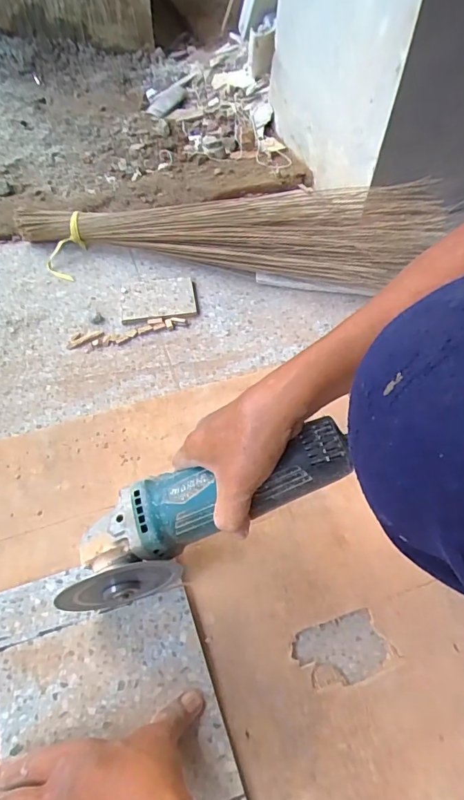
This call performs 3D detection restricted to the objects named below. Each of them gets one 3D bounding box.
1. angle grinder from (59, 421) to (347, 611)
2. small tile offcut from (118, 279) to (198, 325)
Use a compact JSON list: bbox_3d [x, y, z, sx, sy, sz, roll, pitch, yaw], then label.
[{"bbox_3d":[-0.022,0.106,0.420,0.267,0.098,0.078,-28,57,6],"label":"angle grinder"},{"bbox_3d":[-0.112,-0.151,0.703,0.110,0.012,0.084,-9,55,-7],"label":"small tile offcut"}]

